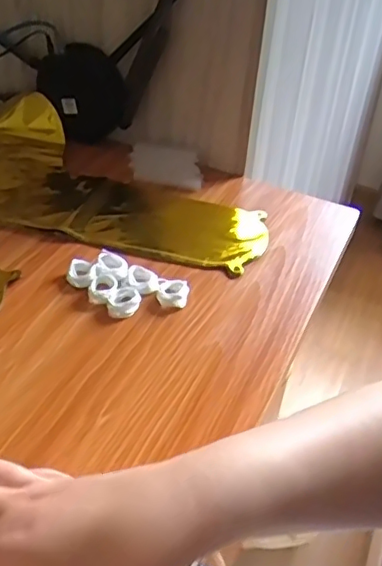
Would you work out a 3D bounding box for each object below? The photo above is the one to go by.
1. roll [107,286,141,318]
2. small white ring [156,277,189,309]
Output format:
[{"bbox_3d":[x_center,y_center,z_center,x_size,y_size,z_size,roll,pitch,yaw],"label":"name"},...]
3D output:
[{"bbox_3d":[-0.058,0.017,0.512,0.027,0.009,0.037,5,38,-1],"label":"roll"},{"bbox_3d":[-0.016,0.008,0.525,0.028,0.009,0.033,4,38,-3],"label":"small white ring"}]

